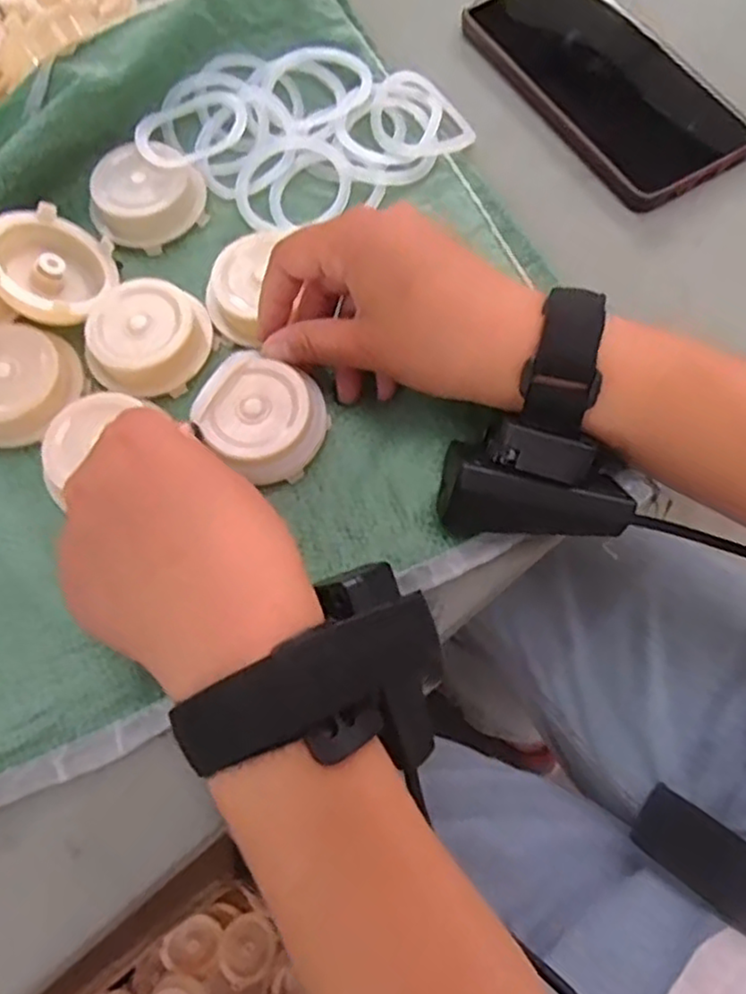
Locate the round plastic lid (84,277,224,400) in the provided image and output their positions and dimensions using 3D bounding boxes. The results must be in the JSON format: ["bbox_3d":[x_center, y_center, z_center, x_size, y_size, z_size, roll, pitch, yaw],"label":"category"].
[{"bbox_3d":[-0.103,-0.074,0.321,0.048,0.012,0.055,31,75,-5],"label":"round plastic lid"}]

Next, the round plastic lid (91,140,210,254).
[{"bbox_3d":[-0.112,-0.150,0.347,0.054,0.023,0.047,-22,70,-7],"label":"round plastic lid"}]

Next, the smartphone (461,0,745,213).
[{"bbox_3d":[0.127,-0.229,0.380,0.088,0.010,0.167,-30,71,-9],"label":"smartphone"}]

